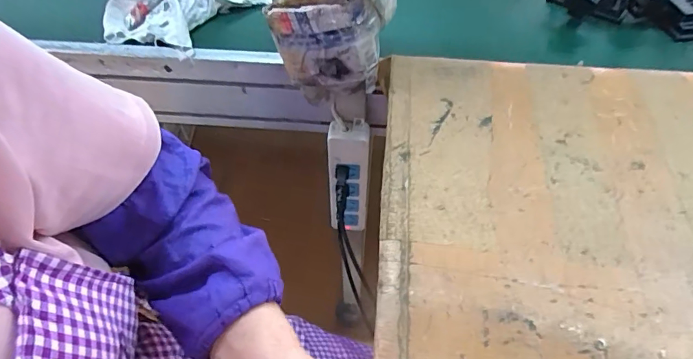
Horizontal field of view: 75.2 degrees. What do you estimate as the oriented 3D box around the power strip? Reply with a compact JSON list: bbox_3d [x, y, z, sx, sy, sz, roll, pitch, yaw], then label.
[{"bbox_3d":[0.003,0.002,0.679,0.058,0.214,0.047,2,52,2],"label":"power strip"}]

